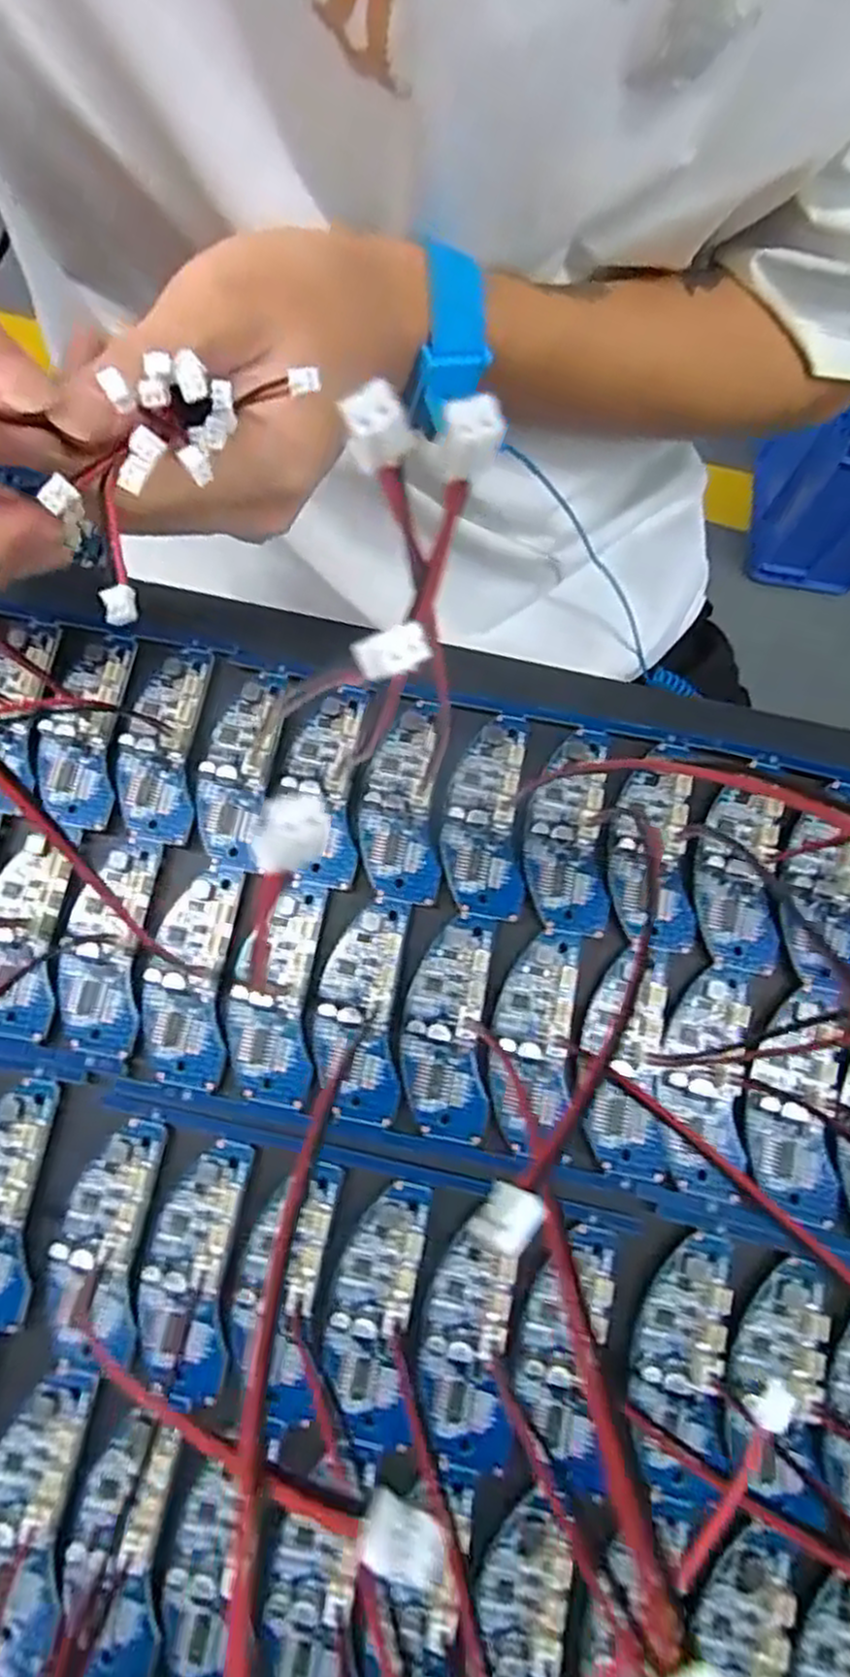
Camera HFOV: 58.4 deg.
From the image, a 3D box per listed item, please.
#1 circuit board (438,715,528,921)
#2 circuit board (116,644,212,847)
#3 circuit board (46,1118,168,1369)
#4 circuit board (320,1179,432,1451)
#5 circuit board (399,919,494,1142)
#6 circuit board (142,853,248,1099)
[{"bbox_3d":[0.018,-0.009,0.234,0.024,0.009,0.064,4,77,2],"label":"circuit board"},{"bbox_3d":[-0.085,-0.032,0.241,0.023,0.004,0.064,3,77,2],"label":"circuit board"},{"bbox_3d":[-0.089,0.111,0.209,0.025,0.006,0.061,4,77,2],"label":"circuit board"},{"bbox_3d":[-0.014,0.127,0.205,0.024,0.005,0.063,6,78,2],"label":"circuit board"},{"bbox_3d":[0.006,0.054,0.222,0.025,0.004,0.062,4,77,2],"label":"circuit board"},{"bbox_3d":[-0.069,0.039,0.225,0.025,0.005,0.064,7,78,2],"label":"circuit board"}]

